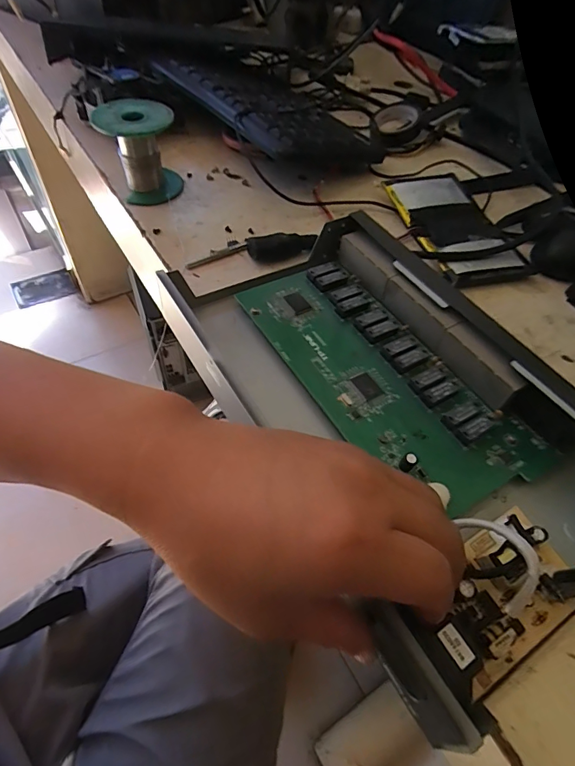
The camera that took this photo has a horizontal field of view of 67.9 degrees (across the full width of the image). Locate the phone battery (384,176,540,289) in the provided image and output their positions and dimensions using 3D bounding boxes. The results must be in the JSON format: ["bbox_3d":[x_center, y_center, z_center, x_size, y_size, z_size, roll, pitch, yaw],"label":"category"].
[{"bbox_3d":[0.155,-0.148,0.392,0.082,0.008,0.142,-10,55,-12],"label":"phone battery"}]

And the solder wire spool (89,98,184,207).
[{"bbox_3d":[-0.138,-0.218,0.403,0.065,0.070,0.065,-12,56,-13],"label":"solder wire spool"}]

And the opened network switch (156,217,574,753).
[{"bbox_3d":[0.071,0.003,0.267,0.196,0.045,0.286,-24,59,-19],"label":"opened network switch"}]

